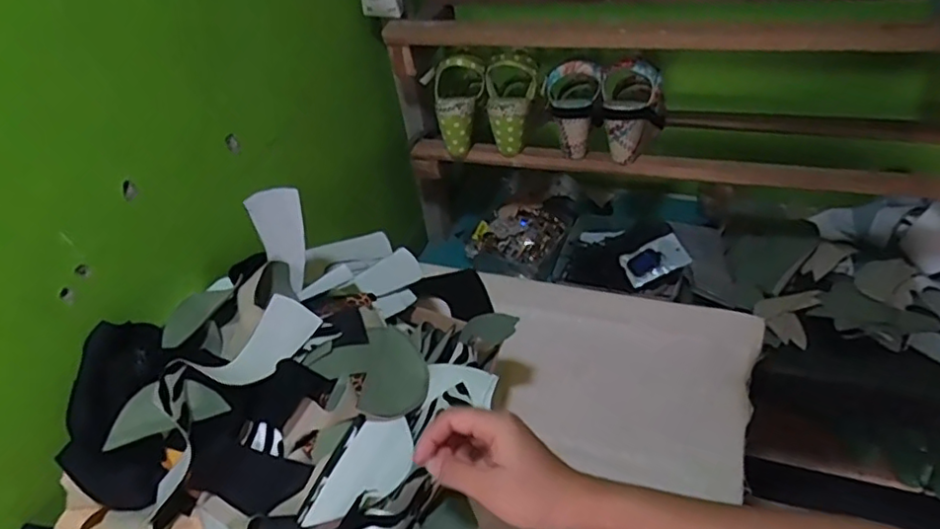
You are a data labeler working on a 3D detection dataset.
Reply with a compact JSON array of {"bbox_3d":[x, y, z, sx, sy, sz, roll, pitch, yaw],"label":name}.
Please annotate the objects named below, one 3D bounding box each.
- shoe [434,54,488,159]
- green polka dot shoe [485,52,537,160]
[{"bbox_3d":[-0.022,-0.241,0.940,0.079,0.146,0.062,11,14,22],"label":"shoe"},{"bbox_3d":[0.068,-0.241,0.922,0.082,0.133,0.078,-5,39,4],"label":"green polka dot shoe"}]

